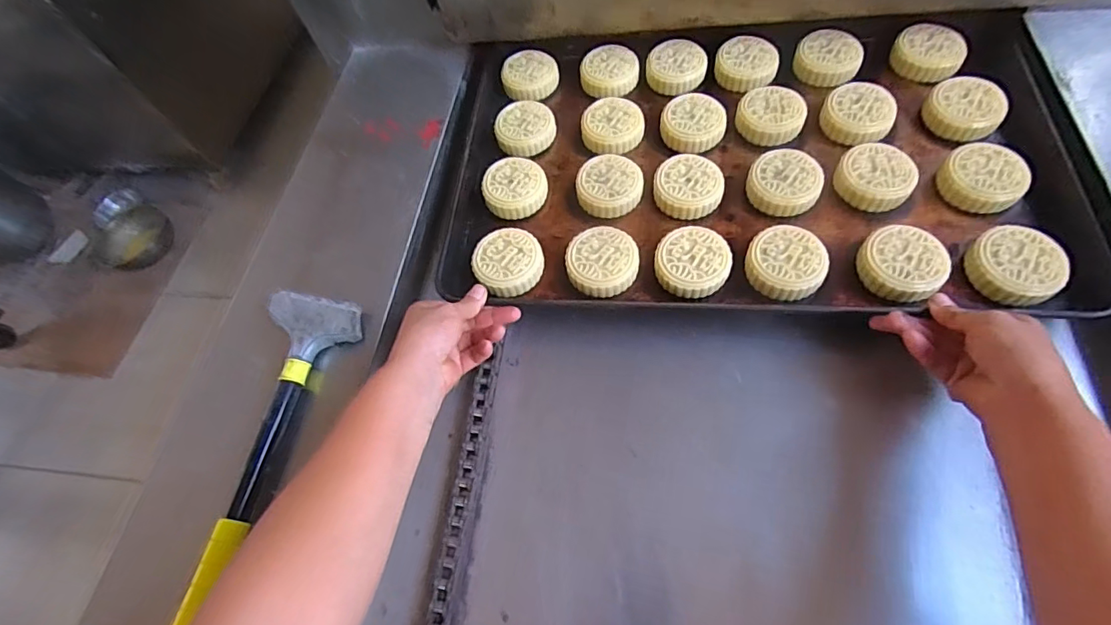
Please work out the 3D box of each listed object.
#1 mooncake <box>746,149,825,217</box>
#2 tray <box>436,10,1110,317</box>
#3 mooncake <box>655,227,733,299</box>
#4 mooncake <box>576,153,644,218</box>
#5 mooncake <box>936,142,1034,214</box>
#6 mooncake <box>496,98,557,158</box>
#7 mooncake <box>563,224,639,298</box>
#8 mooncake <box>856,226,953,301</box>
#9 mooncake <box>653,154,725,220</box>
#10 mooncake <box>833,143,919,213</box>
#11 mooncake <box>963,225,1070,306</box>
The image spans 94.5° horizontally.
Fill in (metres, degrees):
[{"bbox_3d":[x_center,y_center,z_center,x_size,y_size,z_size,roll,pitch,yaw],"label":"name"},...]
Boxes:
[{"bbox_3d":[0.235,-0.134,0.529,0.070,0.022,0.070,-4,66,10],"label":"mooncake"},{"bbox_3d":[0.188,-0.170,0.554,0.599,0.035,0.383,3,64,11],"label":"tray"},{"bbox_3d":[0.133,-0.049,0.505,0.069,0.032,0.072,0,72,1],"label":"mooncake"},{"bbox_3d":[0.059,-0.139,0.555,0.069,0.019,0.071,0,72,1],"label":"mooncake"},{"bbox_3d":[0.413,-0.130,0.496,0.066,0.024,0.069,-36,64,-3],"label":"mooncake"},{"bbox_3d":[-0.036,-0.220,0.613,0.069,0.015,0.071,0,72,1],"label":"mooncake"},{"bbox_3d":[0.047,-0.052,0.517,0.071,0.026,0.072,0,72,1],"label":"mooncake"},{"bbox_3d":[0.317,-0.046,0.467,0.064,0.028,0.071,-23,73,-6],"label":"mooncake"},{"bbox_3d":[0.141,-0.133,0.548,0.070,0.029,0.070,0,72,1],"label":"mooncake"},{"bbox_3d":[0.322,-0.138,0.516,0.068,0.026,0.070,0,72,1],"label":"mooncake"},{"bbox_3d":[0.405,-0.042,0.452,0.066,0.022,0.071,0,75,17],"label":"mooncake"}]

